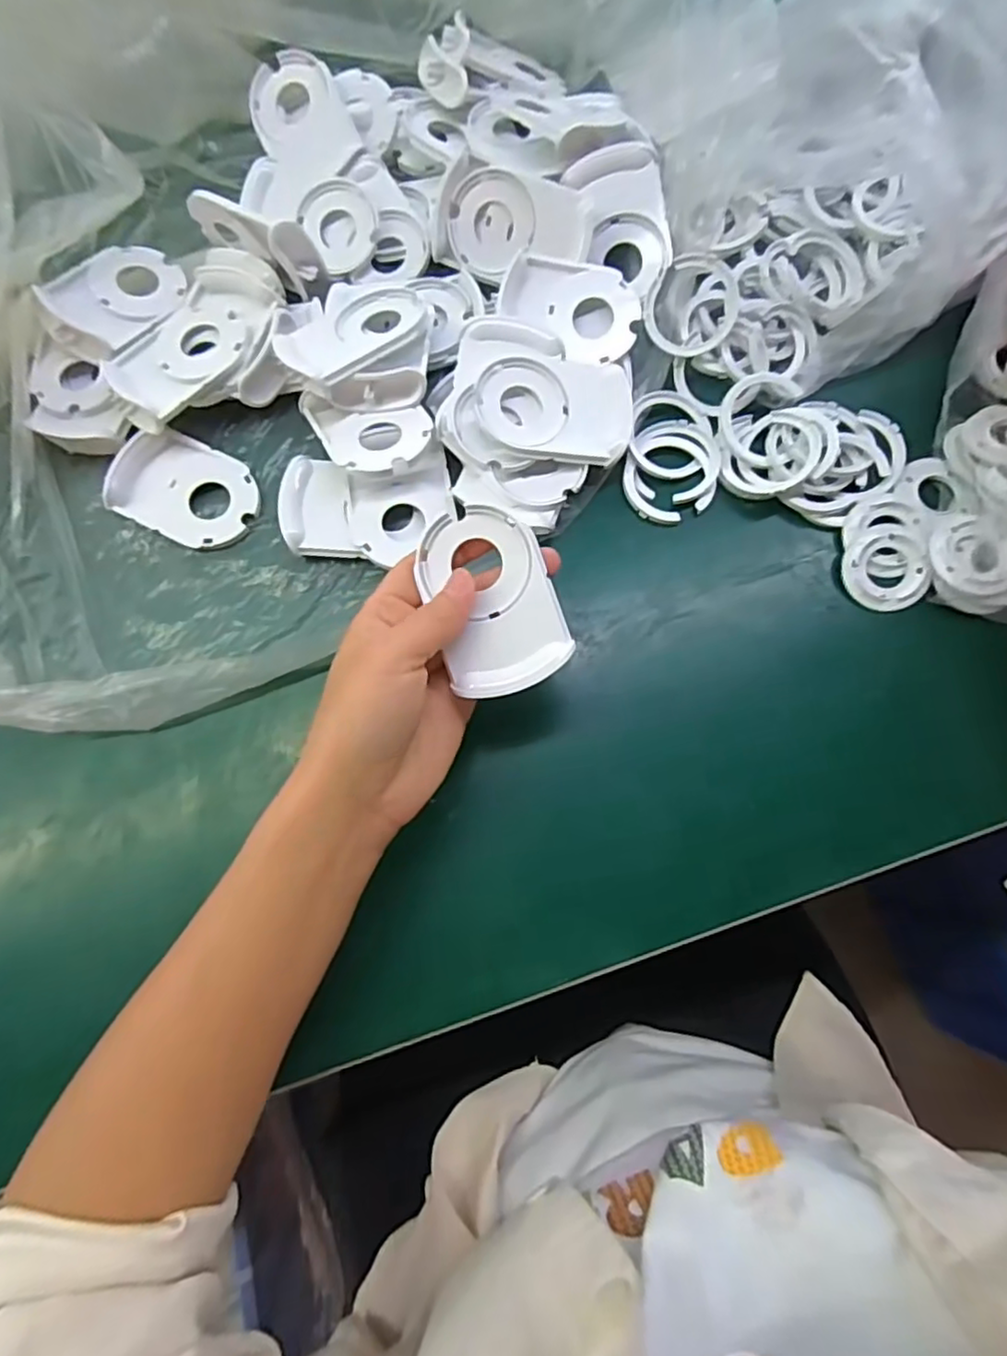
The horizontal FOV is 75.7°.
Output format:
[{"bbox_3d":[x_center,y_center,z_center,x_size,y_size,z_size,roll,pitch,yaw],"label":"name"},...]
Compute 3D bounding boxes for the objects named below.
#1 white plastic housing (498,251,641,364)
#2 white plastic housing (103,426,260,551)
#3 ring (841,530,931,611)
[{"bbox_3d":[0.038,-0.212,0.374,0.079,0.015,0.056,8,90,3],"label":"white plastic housing"},{"bbox_3d":[-0.180,-0.108,0.368,0.078,0.011,0.058,23,77,8],"label":"white plastic housing"},{"bbox_3d":[0.202,-0.056,0.342,0.040,0.005,0.040,0,90,7],"label":"ring"}]

